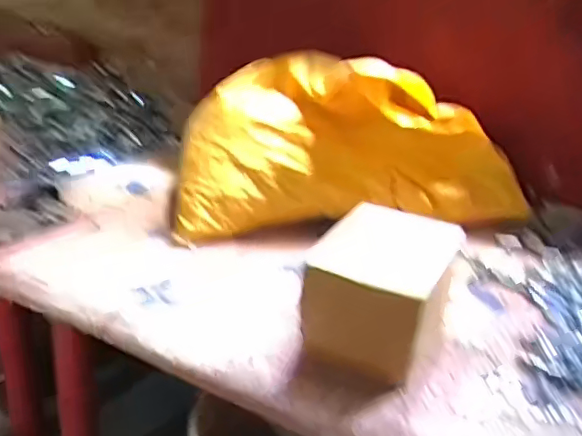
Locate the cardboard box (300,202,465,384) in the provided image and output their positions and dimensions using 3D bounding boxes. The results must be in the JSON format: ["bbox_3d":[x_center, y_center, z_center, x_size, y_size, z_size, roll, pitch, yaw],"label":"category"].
[{"bbox_3d":[0.107,0.085,0.678,0.138,0.119,0.201,15,28,19],"label":"cardboard box"}]

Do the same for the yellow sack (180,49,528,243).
[{"bbox_3d":[0.090,-0.129,0.951,0.523,0.241,0.215,0,27,-12],"label":"yellow sack"}]

